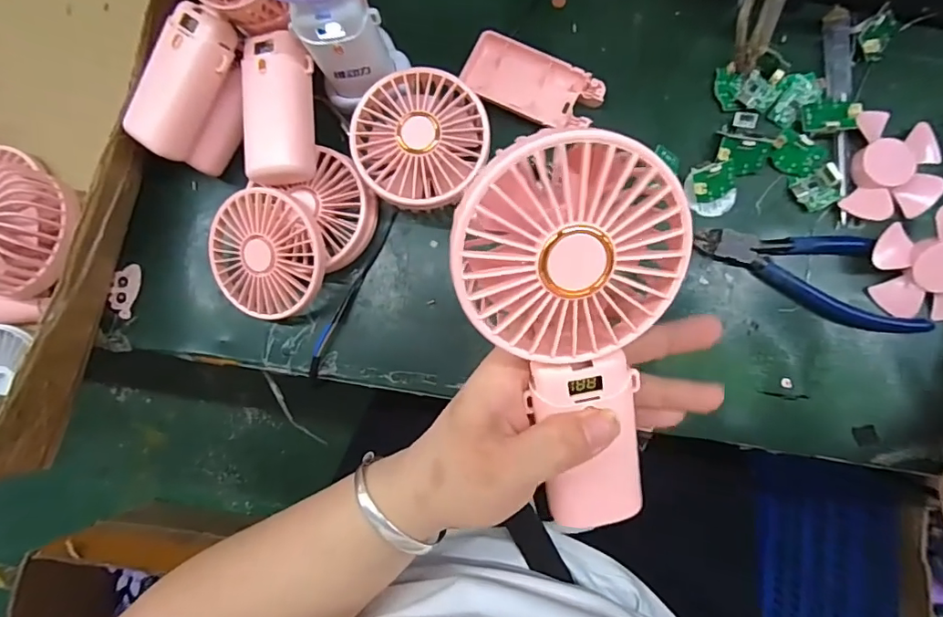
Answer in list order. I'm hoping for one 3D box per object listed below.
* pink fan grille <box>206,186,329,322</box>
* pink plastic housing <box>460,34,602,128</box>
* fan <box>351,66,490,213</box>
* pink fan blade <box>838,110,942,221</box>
[{"bbox_3d":[-0.140,-0.037,0.353,0.085,0.019,0.085,2,99,14],"label":"pink fan grille"},{"bbox_3d":[0.041,-0.154,0.358,0.095,0.017,0.044,27,88,8],"label":"pink plastic housing"},{"bbox_3d":[-0.033,-0.109,0.338,0.088,0.036,0.086,-1,84,6],"label":"fan"},{"bbox_3d":[0.269,-0.090,0.325,0.053,0.012,0.071,8,85,7],"label":"pink fan blade"}]

